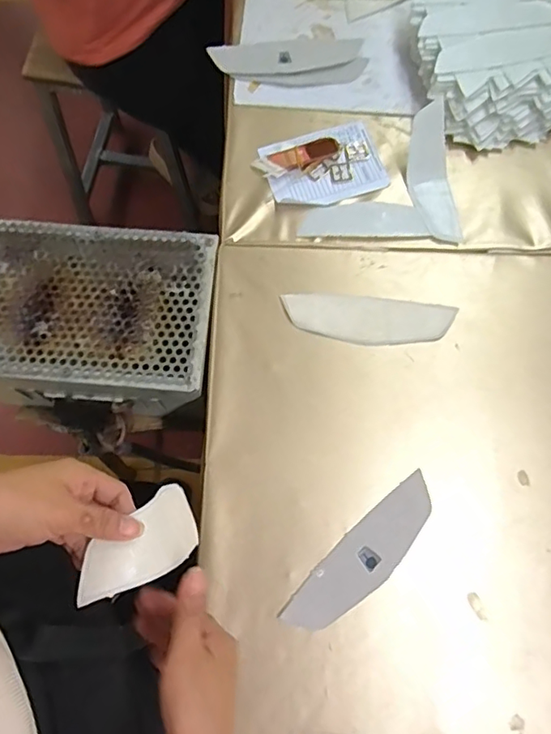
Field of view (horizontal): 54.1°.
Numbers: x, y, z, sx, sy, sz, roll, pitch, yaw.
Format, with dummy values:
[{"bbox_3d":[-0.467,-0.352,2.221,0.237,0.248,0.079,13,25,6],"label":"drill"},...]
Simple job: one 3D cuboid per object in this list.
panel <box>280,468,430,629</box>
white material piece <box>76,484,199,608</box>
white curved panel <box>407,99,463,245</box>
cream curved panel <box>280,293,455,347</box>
[{"bbox_3d":[0.094,0.196,0.557,0.196,0.005,0.055,-42,78,-11],"label":"panel"},{"bbox_3d":[-0.094,0.134,0.411,0.048,0.115,0.047,44,120,12],"label":"white material piece"},{"bbox_3d":[0.190,-0.233,0.661,0.048,0.026,0.164,-10,94,-2],"label":"white curved panel"},{"bbox_3d":[0.107,-0.055,0.626,0.191,0.004,0.055,6,74,2],"label":"cream curved panel"}]

